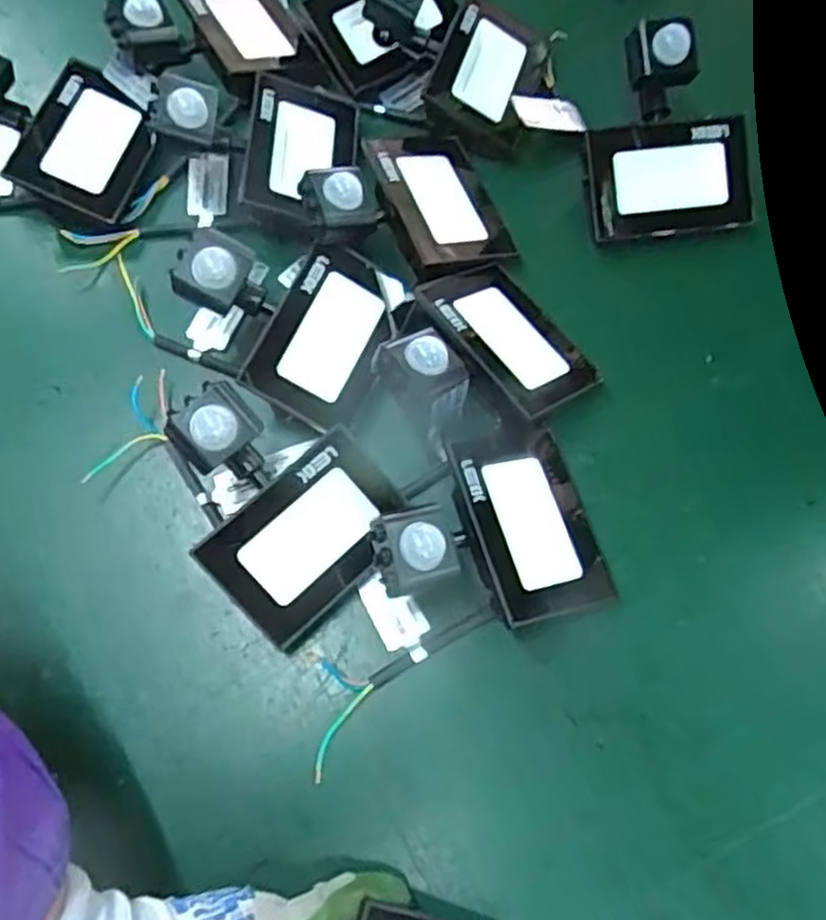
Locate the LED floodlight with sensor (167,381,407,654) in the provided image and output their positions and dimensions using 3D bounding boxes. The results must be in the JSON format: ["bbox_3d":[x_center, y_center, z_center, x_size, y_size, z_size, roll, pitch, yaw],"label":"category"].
[{"bbox_3d":[-0.074,0.022,0.421,0.106,0.075,0.119,-38,74,-12],"label":"LED floodlight with sensor"}]

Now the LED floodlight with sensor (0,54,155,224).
[{"bbox_3d":[-0.257,-0.219,0.512,0.150,0.085,0.102,9,71,4],"label":"LED floodlight with sensor"}]

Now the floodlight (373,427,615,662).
[{"bbox_3d":[0.041,0.038,0.417,0.127,0.079,0.113,-16,71,-5],"label":"floodlight"}]

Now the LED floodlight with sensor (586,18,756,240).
[{"bbox_3d":[0.169,-0.216,0.508,0.104,0.033,0.130,-6,102,-2],"label":"LED floodlight with sensor"}]

